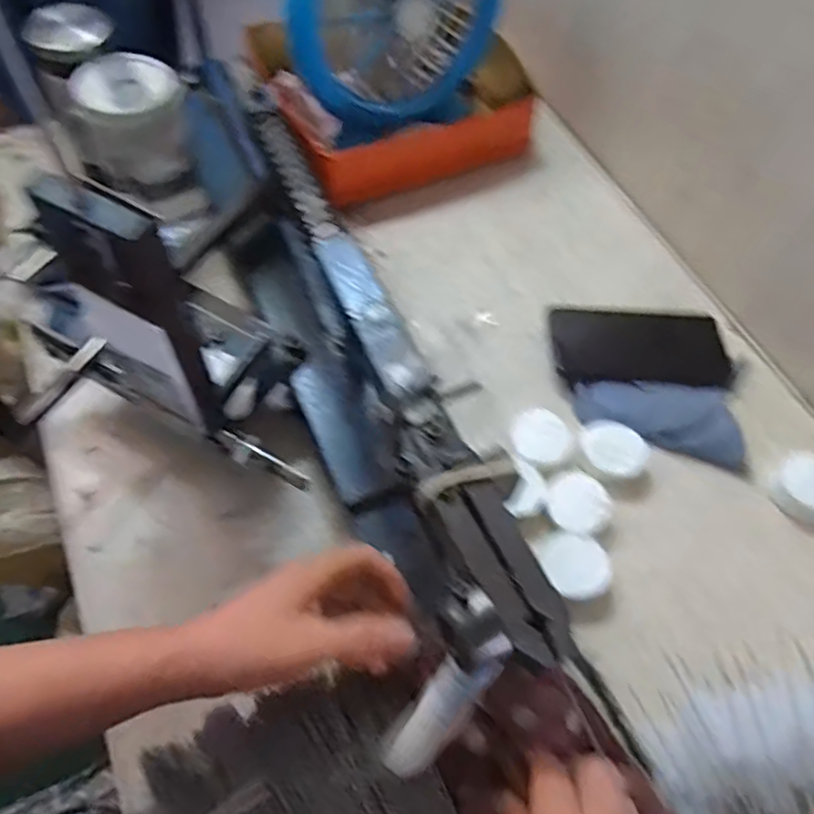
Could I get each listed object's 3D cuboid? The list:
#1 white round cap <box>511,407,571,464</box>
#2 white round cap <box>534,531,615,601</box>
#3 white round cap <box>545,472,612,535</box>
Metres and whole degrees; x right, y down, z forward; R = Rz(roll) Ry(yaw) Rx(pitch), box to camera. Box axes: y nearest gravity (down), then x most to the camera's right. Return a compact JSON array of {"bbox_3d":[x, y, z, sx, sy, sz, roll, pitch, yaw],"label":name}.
[{"bbox_3d":[0.106,0.023,0.523,0.044,0.012,0.041,2,60,-3],"label":"white round cap"},{"bbox_3d":[0.119,0.115,0.474,0.045,0.023,0.050,-24,65,-17],"label":"white round cap"},{"bbox_3d":[0.130,0.073,0.500,0.042,0.014,0.049,-46,75,5],"label":"white round cap"}]

